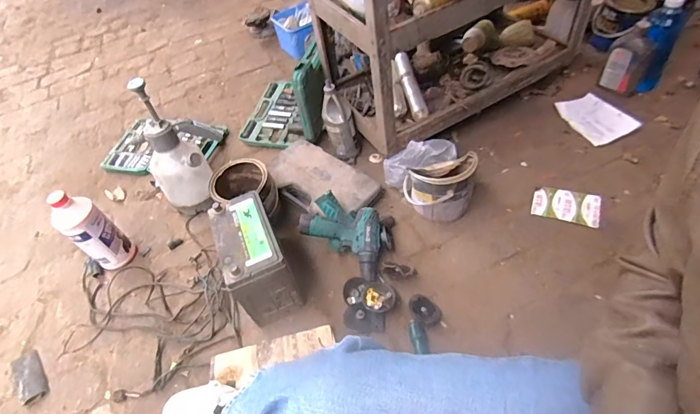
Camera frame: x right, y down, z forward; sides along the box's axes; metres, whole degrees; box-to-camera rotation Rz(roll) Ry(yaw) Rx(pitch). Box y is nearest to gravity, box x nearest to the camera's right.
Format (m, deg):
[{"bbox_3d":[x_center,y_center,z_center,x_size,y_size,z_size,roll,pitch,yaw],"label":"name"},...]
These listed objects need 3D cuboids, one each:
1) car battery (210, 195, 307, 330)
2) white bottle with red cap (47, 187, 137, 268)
[{"bbox_3d":[-0.212,0.118,0.916,0.123,0.196,0.223,-22,55,-9],"label":"car battery"},{"bbox_3d":[-0.635,0.060,0.987,0.090,0.242,0.092,27,61,23],"label":"white bottle with red cap"}]

